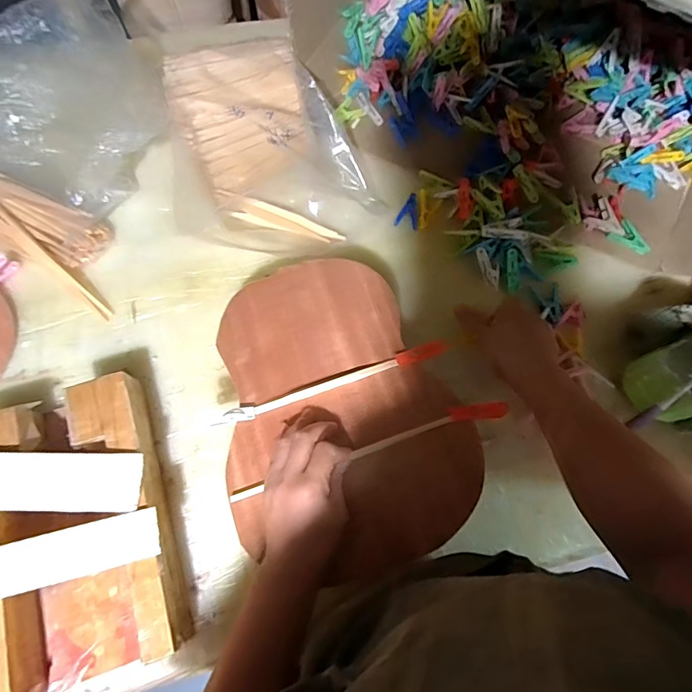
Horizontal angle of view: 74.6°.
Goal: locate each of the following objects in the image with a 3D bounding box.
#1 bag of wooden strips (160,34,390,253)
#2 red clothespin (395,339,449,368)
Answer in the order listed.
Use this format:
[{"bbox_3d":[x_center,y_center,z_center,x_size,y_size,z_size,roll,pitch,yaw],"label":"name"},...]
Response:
[{"bbox_3d":[-0.098,-0.268,0.600,0.241,0.093,0.287,-8,71,-5],"label":"bag of wooden strips"},{"bbox_3d":[0.080,0.007,0.478,0.055,0.009,0.017,-17,72,-8],"label":"red clothespin"}]

